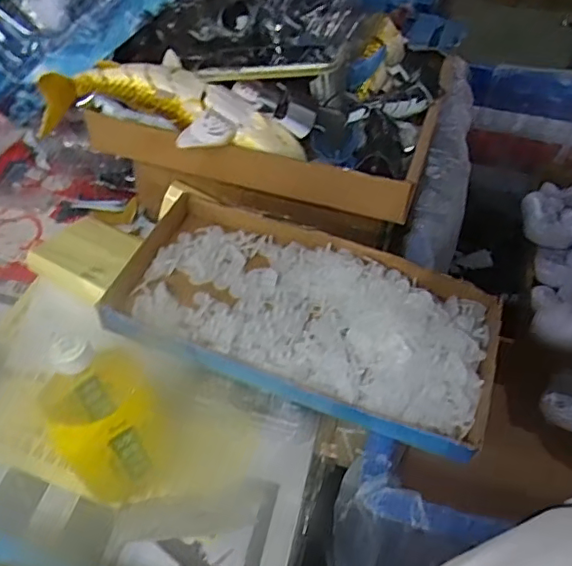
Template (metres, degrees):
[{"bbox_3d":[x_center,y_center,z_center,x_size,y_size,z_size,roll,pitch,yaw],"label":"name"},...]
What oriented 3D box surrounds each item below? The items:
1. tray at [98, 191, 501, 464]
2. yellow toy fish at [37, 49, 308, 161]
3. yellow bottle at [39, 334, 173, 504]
[{"bbox_3d":[0.019,0.029,0.567,0.375,0.037,0.199,16,48,10],"label":"tray"},{"bbox_3d":[-0.111,-0.184,0.591,0.261,0.064,0.105,10,49,5],"label":"yellow toy fish"},{"bbox_3d":[-0.167,0.117,0.512,0.092,0.201,0.102,-16,50,-18],"label":"yellow bottle"}]

